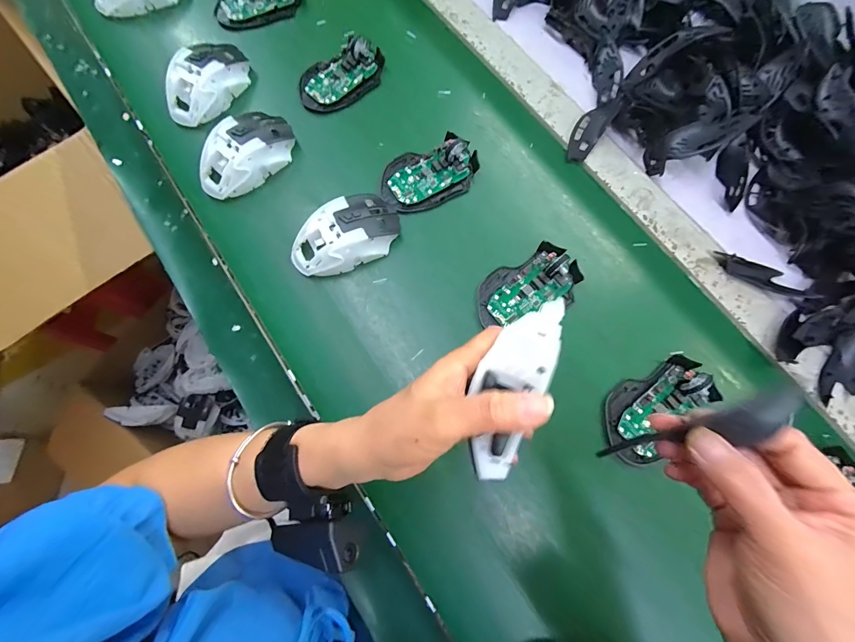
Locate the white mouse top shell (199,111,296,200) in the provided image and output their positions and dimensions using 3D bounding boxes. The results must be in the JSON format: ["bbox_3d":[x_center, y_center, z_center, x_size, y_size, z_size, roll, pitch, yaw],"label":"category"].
[{"bbox_3d":[-0.206,-0.190,0.402,0.117,0.038,0.070,-39,78,-10],"label":"white mouse top shell"}]

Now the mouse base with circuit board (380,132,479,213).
[{"bbox_3d":[0.001,-0.170,0.406,0.114,0.029,0.075,-29,76,-8],"label":"mouse base with circuit board"}]

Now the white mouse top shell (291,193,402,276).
[{"bbox_3d":[-0.085,-0.090,0.373,0.115,0.039,0.062,-28,76,-7],"label":"white mouse top shell"}]

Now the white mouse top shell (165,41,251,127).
[{"bbox_3d":[-0.266,-0.289,0.430,0.066,0.039,0.118,33,77,8],"label":"white mouse top shell"}]

